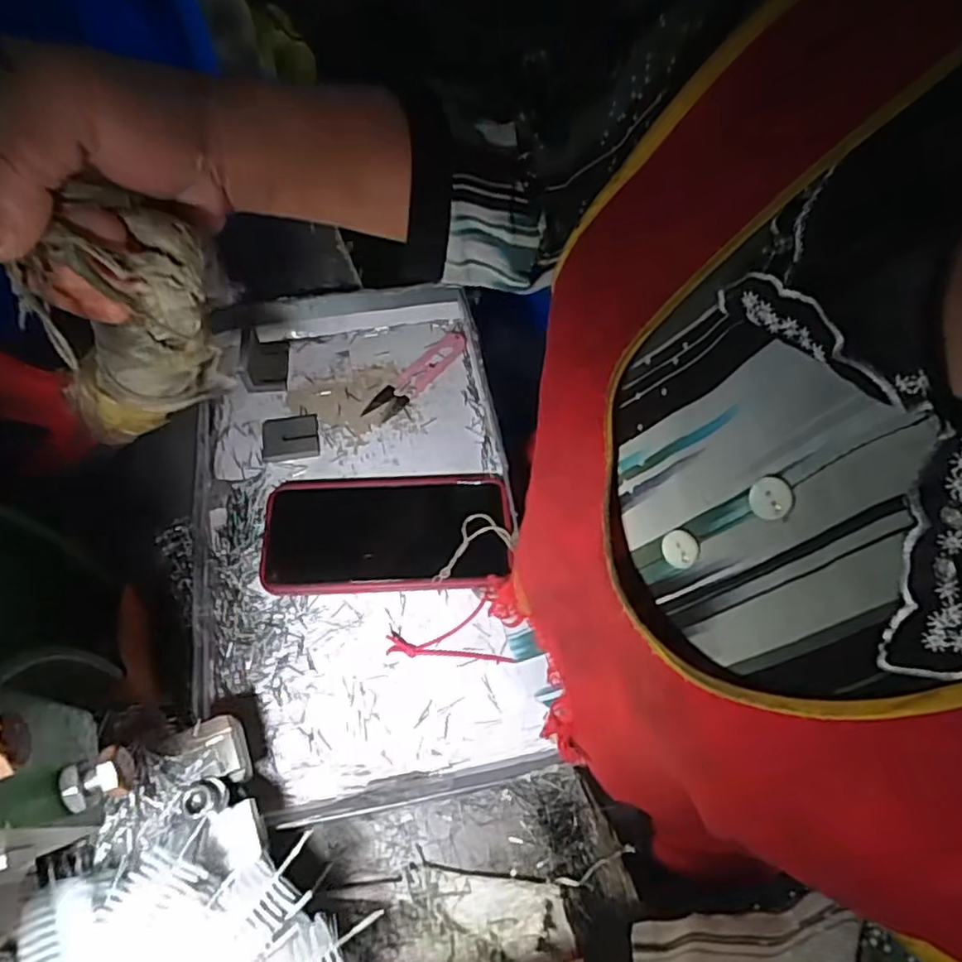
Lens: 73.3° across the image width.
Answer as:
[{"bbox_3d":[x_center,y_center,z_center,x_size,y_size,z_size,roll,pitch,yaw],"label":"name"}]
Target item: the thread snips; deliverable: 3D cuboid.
[{"bbox_3d":[-0.048,-0.083,0.497,0.024,0.004,0.100,36,68,15],"label":"thread snips"}]

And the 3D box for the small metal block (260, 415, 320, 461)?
[{"bbox_3d":[-0.138,-0.032,0.466,0.039,0.005,0.037,-8,64,-6],"label":"small metal block"}]

